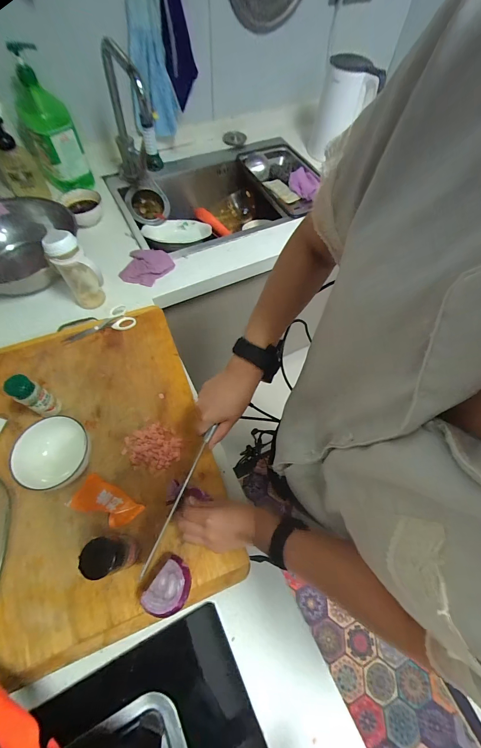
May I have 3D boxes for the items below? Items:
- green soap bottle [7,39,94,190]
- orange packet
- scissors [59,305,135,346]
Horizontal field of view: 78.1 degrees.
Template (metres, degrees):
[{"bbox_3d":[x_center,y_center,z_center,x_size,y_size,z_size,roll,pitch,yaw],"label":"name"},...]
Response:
[{"bbox_3d":[-0.479,-0.617,0.735,0.122,0.260,0.102,-23,65,-14],"label":"green soap bottle"},{"bbox_3d":[-0.213,0.204,0.470,0.111,0.015,0.053,22,63,9],"label":"orange packet"},{"bbox_3d":[-0.306,-0.111,0.642,0.148,0.016,0.067,-18,64,-12],"label":"scissors"}]

